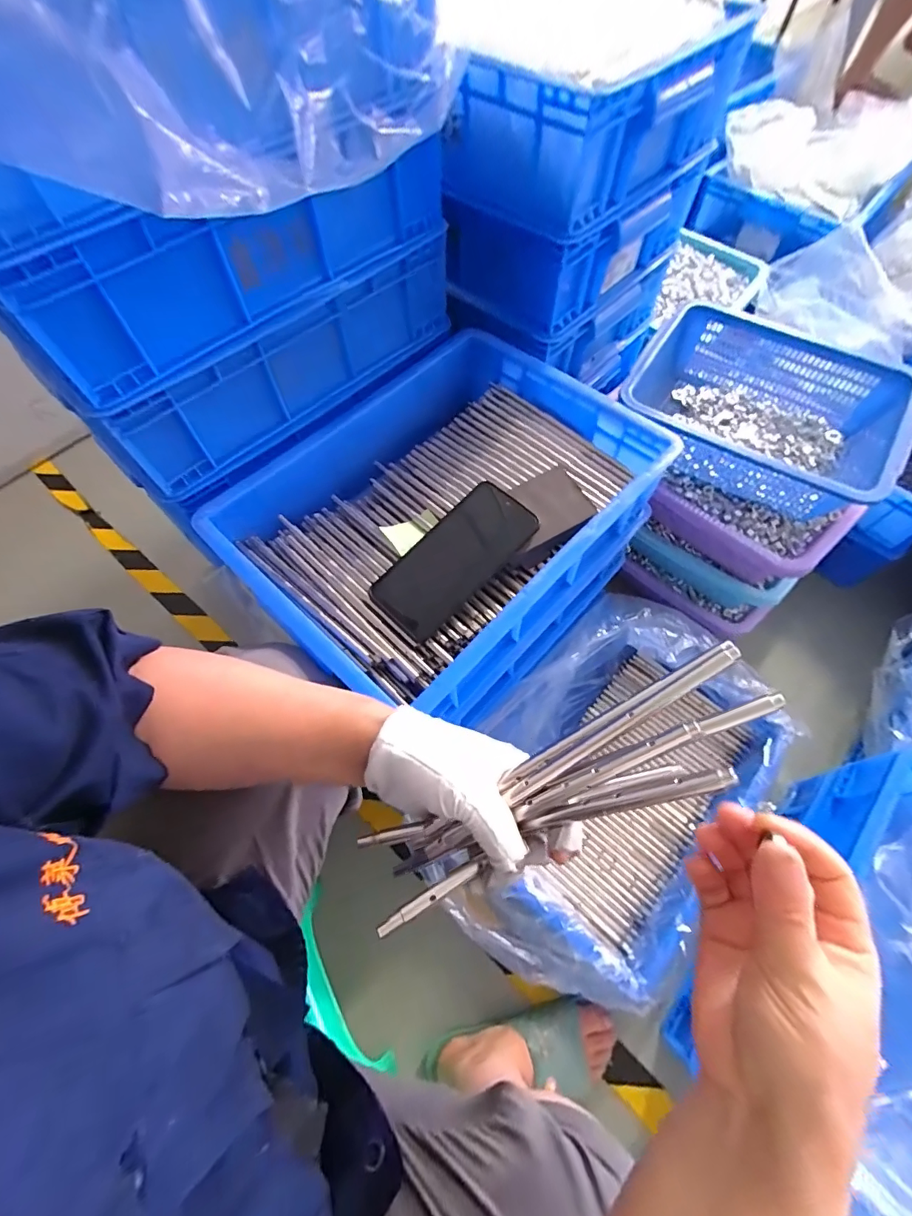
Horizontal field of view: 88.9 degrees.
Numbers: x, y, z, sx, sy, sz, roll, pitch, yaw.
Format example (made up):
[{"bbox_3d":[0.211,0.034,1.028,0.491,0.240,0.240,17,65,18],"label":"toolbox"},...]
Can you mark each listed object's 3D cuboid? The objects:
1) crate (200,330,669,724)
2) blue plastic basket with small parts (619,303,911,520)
[{"bbox_3d":[-0.009,-0.105,0.511,0.306,0.109,0.411,40,71,20],"label":"crate"},{"bbox_3d":[0.390,-0.251,0.616,0.300,0.127,0.221,30,67,17],"label":"blue plastic basket with small parts"}]

